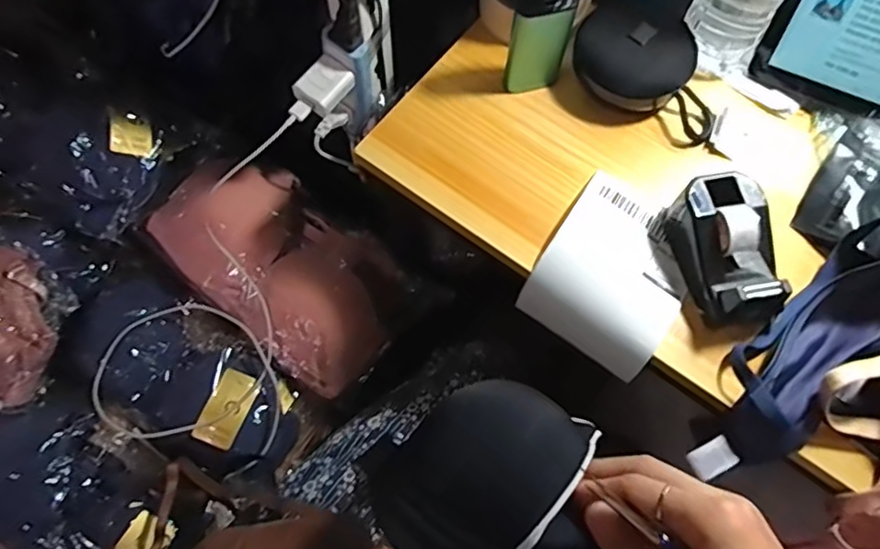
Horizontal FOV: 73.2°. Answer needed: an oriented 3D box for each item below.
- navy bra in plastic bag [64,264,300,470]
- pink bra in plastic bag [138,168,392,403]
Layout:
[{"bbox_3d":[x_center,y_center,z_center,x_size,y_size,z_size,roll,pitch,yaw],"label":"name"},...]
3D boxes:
[{"bbox_3d":[-0.257,0.095,0.580,0.252,0.054,0.117,28,71,10],"label":"navy bra in plastic bag"},{"bbox_3d":[-0.163,-0.014,0.597,0.256,0.083,0.142,38,73,13],"label":"pink bra in plastic bag"}]

